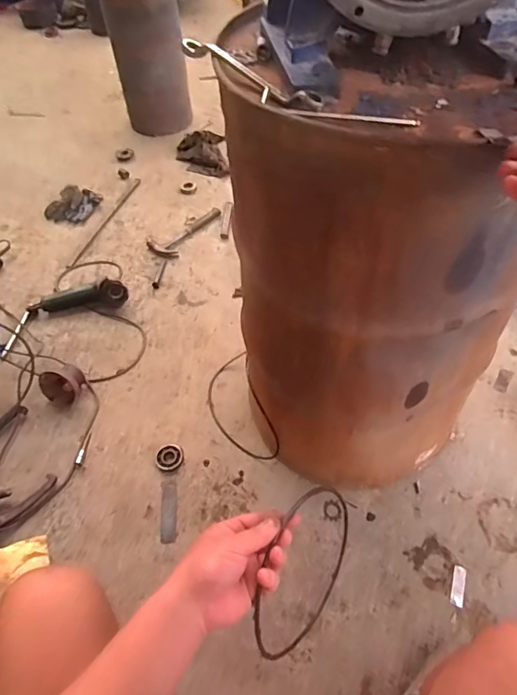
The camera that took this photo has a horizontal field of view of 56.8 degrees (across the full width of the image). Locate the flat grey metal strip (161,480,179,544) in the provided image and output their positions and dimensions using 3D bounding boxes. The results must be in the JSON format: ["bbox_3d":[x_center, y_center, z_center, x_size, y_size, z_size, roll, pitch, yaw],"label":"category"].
[{"bbox_3d":[-0.222,0.405,1.188,0.039,0.004,0.153,-7,53,-1],"label":"flat grey metal strip"}]

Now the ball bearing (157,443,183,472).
[{"bbox_3d":[-0.233,0.289,1.257,0.070,0.018,0.070,-2,53,3],"label":"ball bearing"}]

